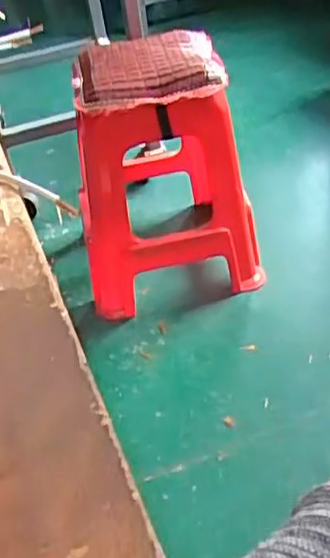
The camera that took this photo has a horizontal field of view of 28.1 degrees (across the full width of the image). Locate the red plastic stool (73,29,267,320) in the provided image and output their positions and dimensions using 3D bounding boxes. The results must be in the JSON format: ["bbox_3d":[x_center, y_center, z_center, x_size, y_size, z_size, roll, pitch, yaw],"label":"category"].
[{"bbox_3d":[-0.013,-0.264,1.498,0.382,0.544,0.393,-12,39,-5],"label":"red plastic stool"}]

